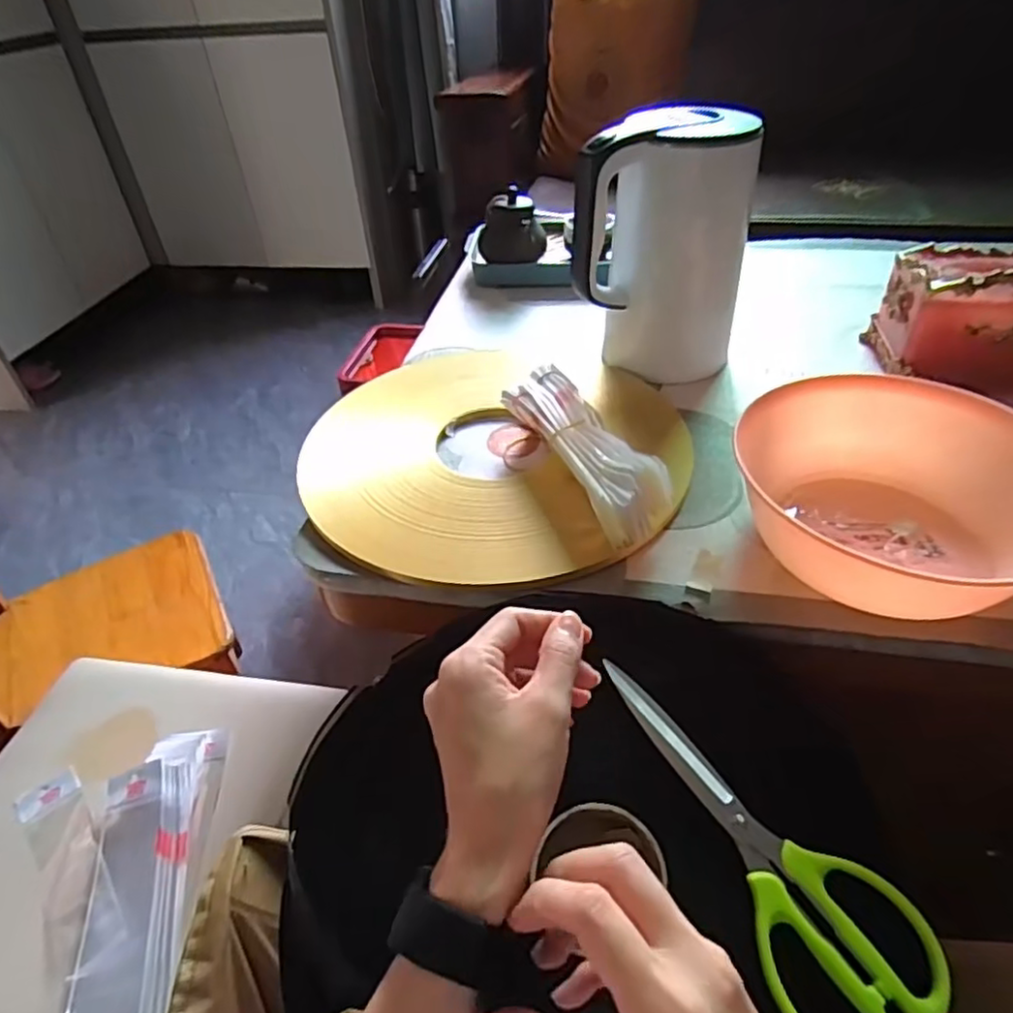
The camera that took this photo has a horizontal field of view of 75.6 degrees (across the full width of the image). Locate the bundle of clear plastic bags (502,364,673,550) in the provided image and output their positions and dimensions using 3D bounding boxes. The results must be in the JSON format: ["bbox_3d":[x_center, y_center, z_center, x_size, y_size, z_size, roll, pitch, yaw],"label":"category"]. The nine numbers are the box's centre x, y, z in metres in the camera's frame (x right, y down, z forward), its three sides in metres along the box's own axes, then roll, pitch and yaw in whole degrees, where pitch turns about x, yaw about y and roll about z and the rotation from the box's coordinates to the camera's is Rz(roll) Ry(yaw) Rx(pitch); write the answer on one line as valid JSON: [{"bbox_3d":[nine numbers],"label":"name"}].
[{"bbox_3d":[0.062,-0.057,0.581,0.068,0.052,0.210,-20,44,-18],"label":"bundle of clear plastic bags"}]

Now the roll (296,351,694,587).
[{"bbox_3d":[-0.013,-0.068,0.654,0.371,0.025,0.366,-2,40,2],"label":"roll"}]

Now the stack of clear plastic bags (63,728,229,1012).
[{"bbox_3d":[-0.299,0.301,0.535,0.084,0.021,0.254,-7,41,-4],"label":"stack of clear plastic bags"}]

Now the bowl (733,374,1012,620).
[{"bbox_3d":[0.315,-0.013,0.521,0.204,0.089,0.197,-2,41,2],"label":"bowl"}]

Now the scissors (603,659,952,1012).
[{"bbox_3d":[0.145,0.197,0.397,0.088,0.017,0.238,-27,59,-24],"label":"scissors"}]

